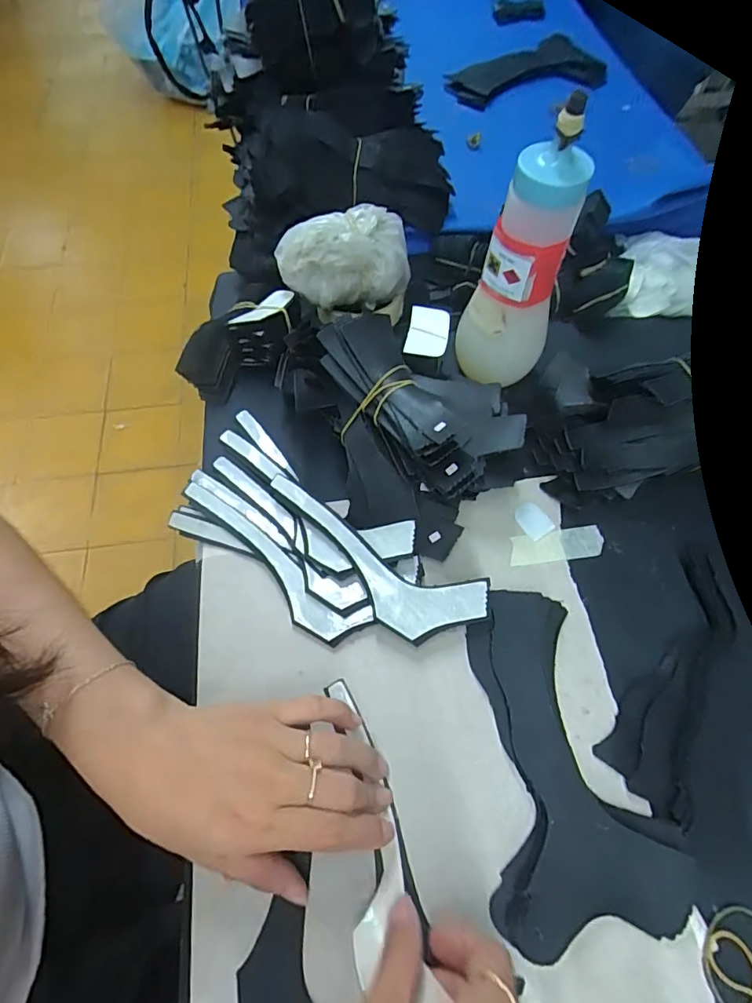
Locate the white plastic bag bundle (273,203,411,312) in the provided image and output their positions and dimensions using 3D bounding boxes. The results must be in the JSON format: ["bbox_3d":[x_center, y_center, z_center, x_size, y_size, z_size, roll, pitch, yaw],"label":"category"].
[{"bbox_3d":[-0.025,-0.215,0.445,0.116,0.061,0.069,-20,65,-10],"label":"white plastic bag bundle"}]

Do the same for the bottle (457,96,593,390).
[{"bbox_3d":[0.100,-0.162,0.353,0.058,0.175,0.057,-35,69,-17],"label":"bottle"}]

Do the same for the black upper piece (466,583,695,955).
[{"bbox_3d":[0.117,0.151,0.305,0.103,0.020,0.187,0,63,-1],"label":"black upper piece"}]

